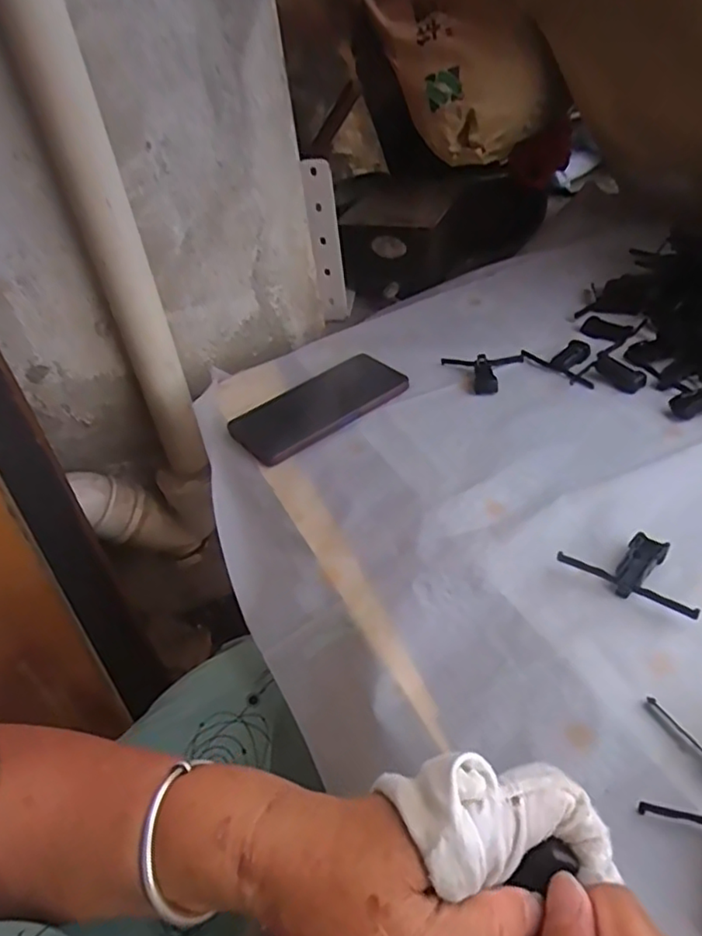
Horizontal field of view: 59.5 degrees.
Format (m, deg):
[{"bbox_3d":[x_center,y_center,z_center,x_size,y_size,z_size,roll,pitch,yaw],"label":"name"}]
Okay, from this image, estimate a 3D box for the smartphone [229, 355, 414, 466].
[{"bbox_3d":[-0.031,-0.063,0.575,0.166,0.012,0.087,-36,50,-25],"label":"smartphone"}]

